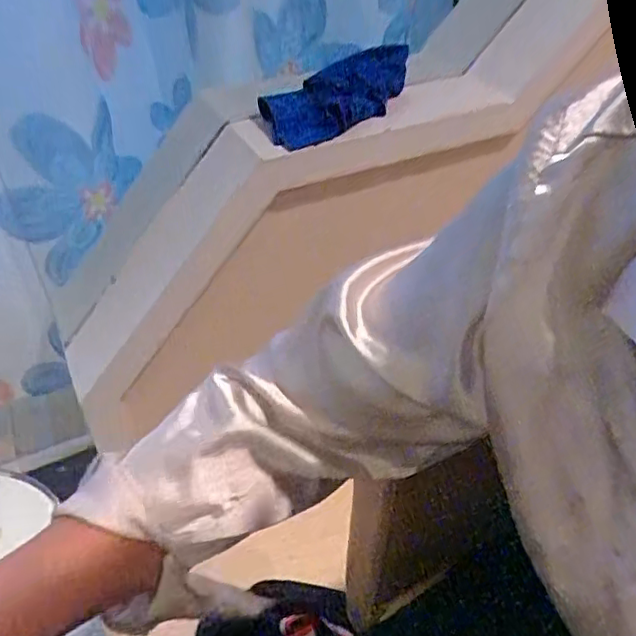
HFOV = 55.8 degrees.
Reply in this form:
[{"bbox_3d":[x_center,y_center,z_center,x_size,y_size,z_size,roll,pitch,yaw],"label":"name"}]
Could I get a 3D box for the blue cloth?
[{"bbox_3d":[0.036,-0.300,0.801,0.026,0.100,0.257,31,50,30],"label":"blue cloth"}]

